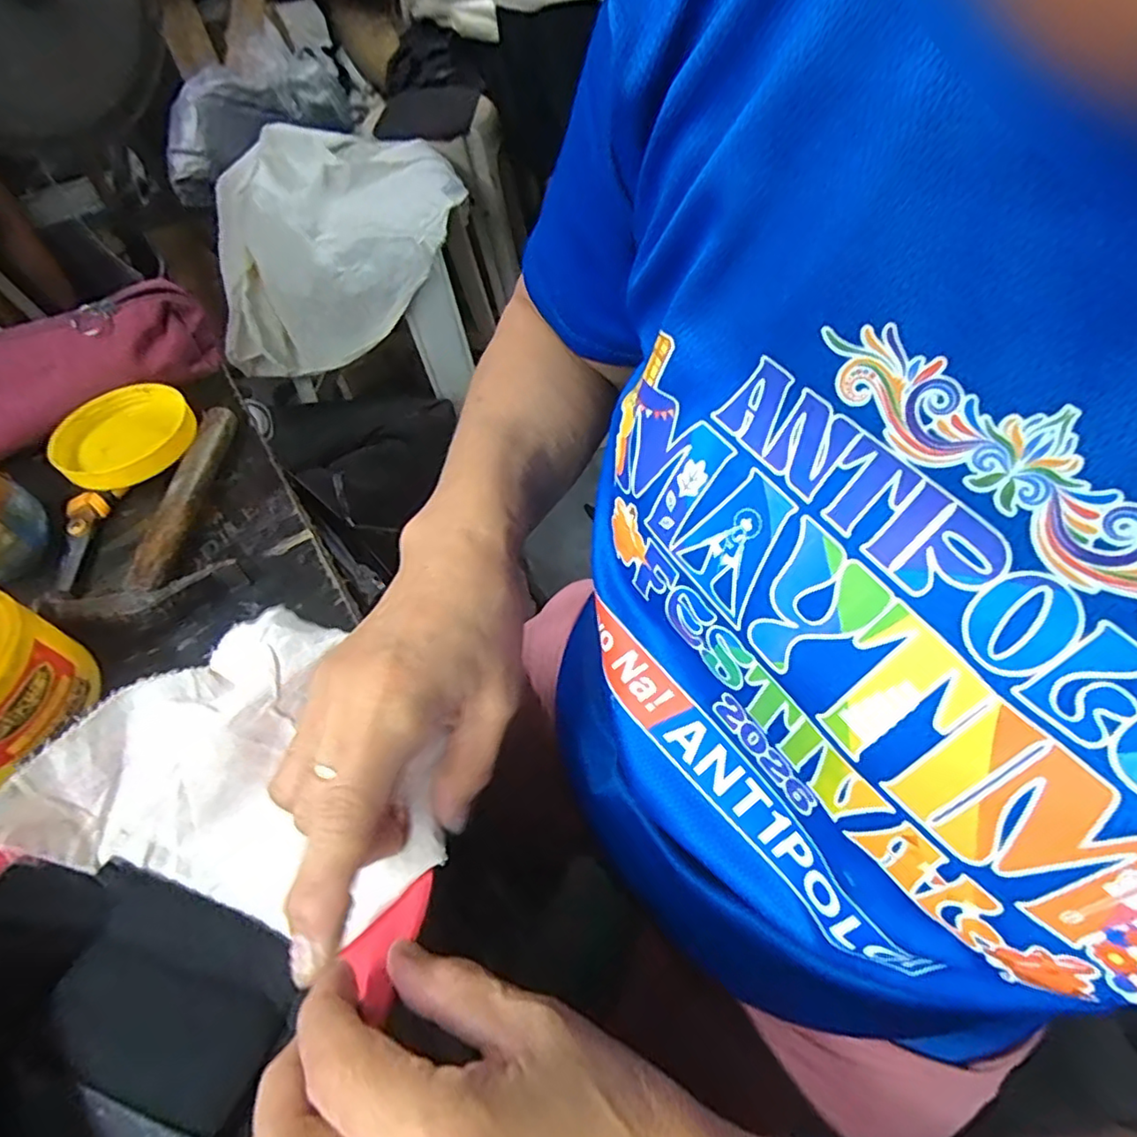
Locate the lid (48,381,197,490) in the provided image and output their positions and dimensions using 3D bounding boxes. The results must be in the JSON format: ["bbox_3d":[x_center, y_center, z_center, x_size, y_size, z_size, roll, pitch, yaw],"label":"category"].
[{"bbox_3d":[-0.330,-0.099,0.464,0.089,0.019,0.093,-2,54,3],"label":"lid"}]

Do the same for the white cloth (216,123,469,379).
[{"bbox_3d":[-0.401,-0.556,1.089,0.475,0.281,0.263,-29,57,-15],"label":"white cloth"}]

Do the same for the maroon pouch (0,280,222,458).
[{"bbox_3d":[-0.387,-0.150,0.471,0.219,0.058,0.048,-31,58,-17],"label":"maroon pouch"}]

